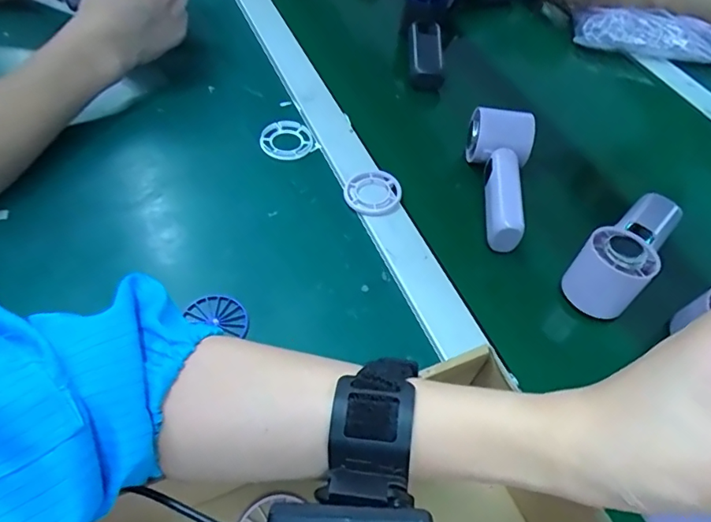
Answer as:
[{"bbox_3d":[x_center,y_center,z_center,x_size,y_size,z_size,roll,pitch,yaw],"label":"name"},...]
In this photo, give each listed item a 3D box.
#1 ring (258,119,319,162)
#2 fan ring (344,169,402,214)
[{"bbox_3d":[-0.069,-0.124,0.525,0.055,0.008,0.047,-10,56,-12],"label":"ring"},{"bbox_3d":[0.016,-0.067,0.486,0.054,0.005,0.051,2,54,-3],"label":"fan ring"}]

